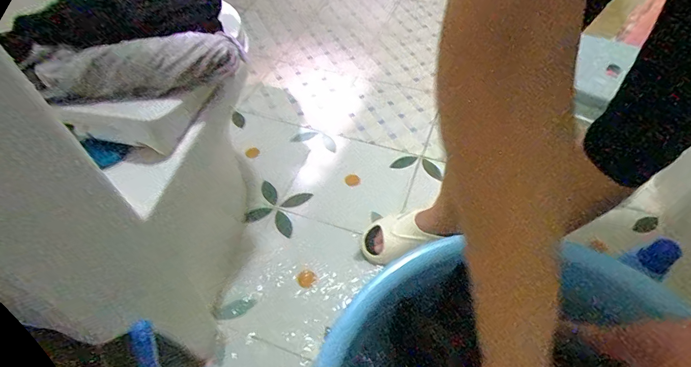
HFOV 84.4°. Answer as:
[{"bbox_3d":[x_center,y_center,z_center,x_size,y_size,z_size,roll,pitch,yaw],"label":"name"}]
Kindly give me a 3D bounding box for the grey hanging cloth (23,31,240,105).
[{"bbox_3d":[-0.275,-0.159,0.519,0.253,0.066,0.073,-14,52,-11],"label":"grey hanging cloth"}]

